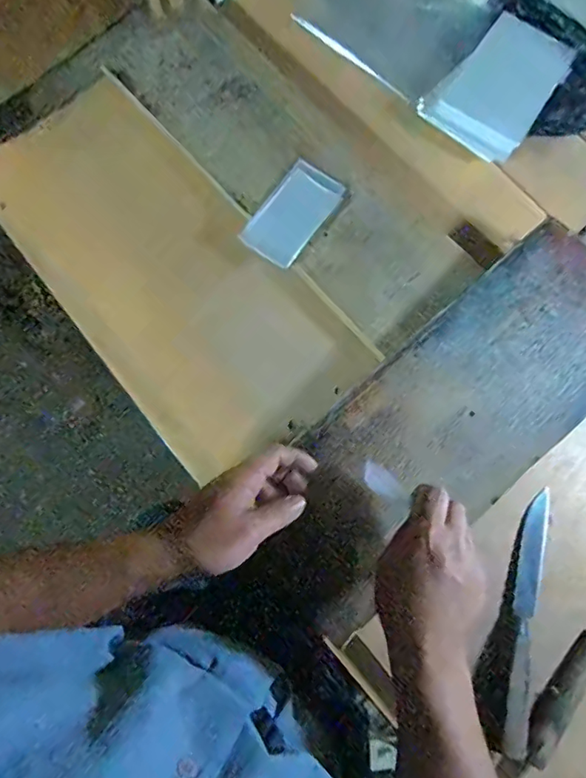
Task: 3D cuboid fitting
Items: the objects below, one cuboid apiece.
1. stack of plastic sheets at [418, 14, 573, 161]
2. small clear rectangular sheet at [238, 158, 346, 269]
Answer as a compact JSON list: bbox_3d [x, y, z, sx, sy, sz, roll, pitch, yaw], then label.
[{"bbox_3d":[0.266,-0.390,0.648,0.128,0.032,0.206,38,81,10],"label":"stack of plastic sheets"},{"bbox_3d":[0.001,-0.205,0.600,0.069,0.009,0.132,36,75,-2],"label":"small clear rectangular sheet"}]

